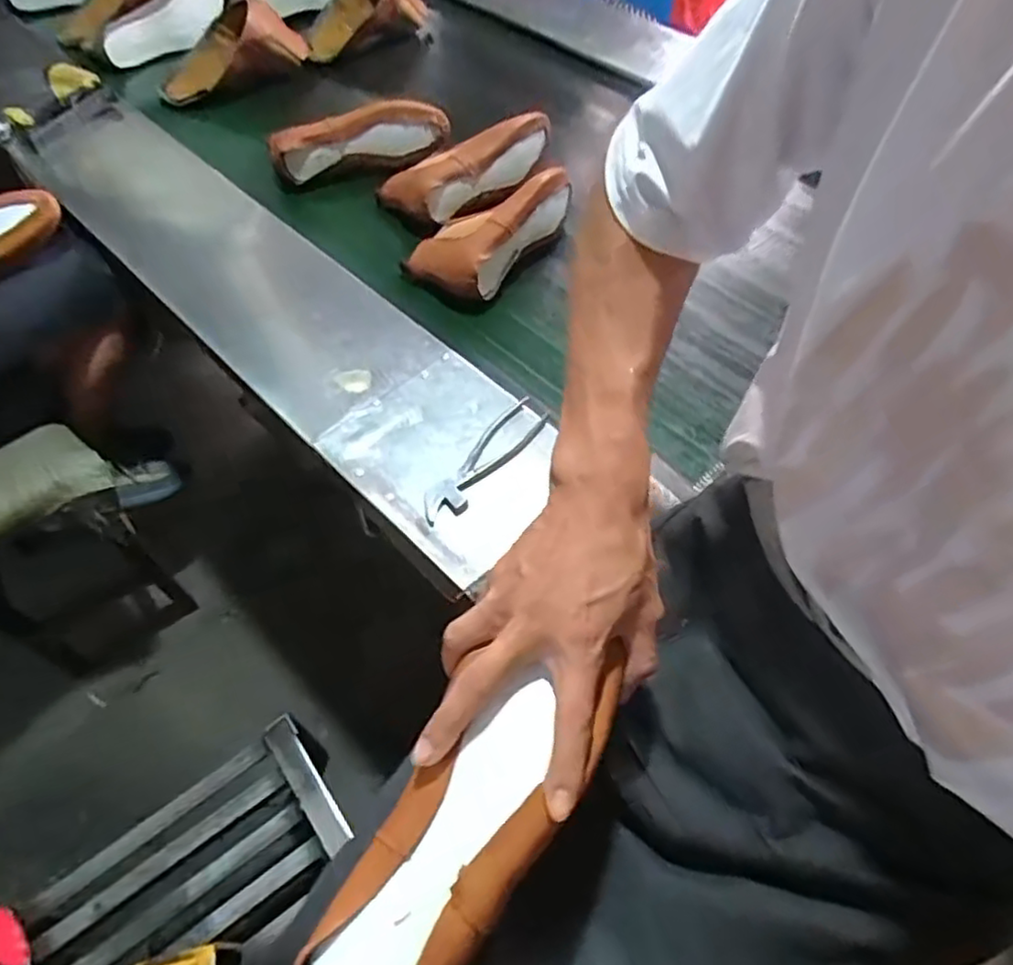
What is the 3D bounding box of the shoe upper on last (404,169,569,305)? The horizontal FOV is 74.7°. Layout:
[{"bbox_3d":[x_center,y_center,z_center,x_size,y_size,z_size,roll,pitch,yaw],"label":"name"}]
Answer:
[{"bbox_3d":[-0.020,-0.377,0.971,0.140,0.092,0.260,27,59,17],"label":"shoe upper on last"}]

